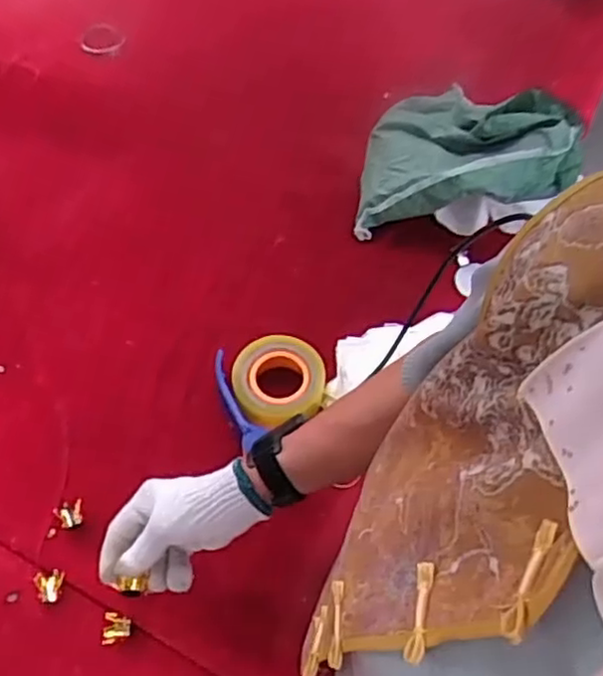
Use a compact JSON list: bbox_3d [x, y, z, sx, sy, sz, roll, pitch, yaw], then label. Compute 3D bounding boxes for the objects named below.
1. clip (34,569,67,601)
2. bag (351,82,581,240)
[{"bbox_3d":[-0.266,0.257,0.718,0.031,0.012,0.033,4,59,3],"label":"clip"},{"bbox_3d":[0.222,-0.253,0.938,0.283,0.135,0.192,3,59,0],"label":"bag"}]

